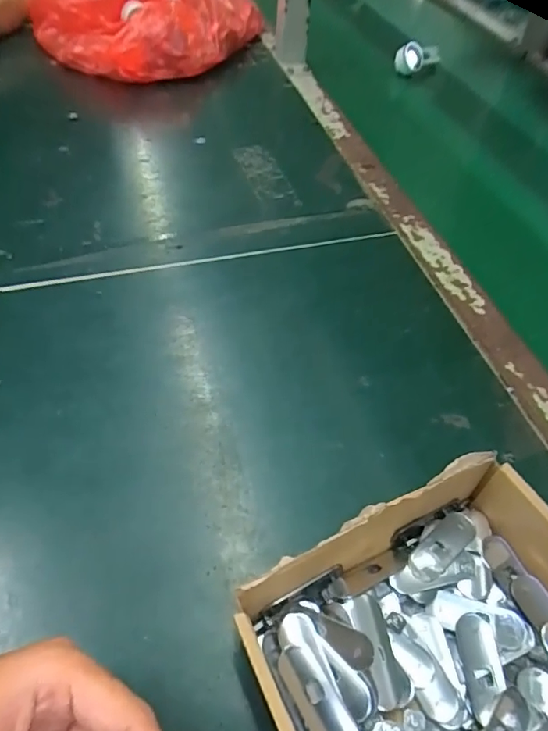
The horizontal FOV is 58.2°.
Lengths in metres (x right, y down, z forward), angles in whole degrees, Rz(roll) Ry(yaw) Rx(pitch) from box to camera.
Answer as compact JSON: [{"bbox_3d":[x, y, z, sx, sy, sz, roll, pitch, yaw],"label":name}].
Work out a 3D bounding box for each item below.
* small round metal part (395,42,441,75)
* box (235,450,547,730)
[{"bbox_3d":[0.216,-0.462,0.739,0.059,0.041,0.038,-31,58,-24],"label":"small round metal part"},{"bbox_3d":[0.088,0.143,0.230,0.176,0.052,0.153,-22,55,-18],"label":"box"}]

